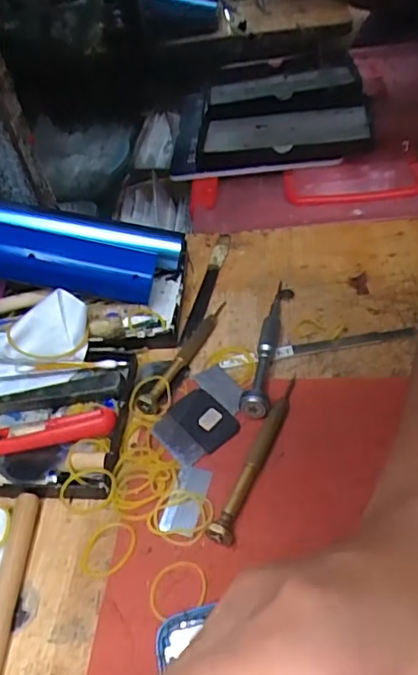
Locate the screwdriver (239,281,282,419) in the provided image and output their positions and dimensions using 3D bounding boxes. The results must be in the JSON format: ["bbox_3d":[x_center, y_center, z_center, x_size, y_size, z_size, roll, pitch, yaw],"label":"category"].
[{"bbox_3d":[0.036,0.000,0.355,0.016,0.018,0.120,3,47,12],"label":"screwdriver"}]

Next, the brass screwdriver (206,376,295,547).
[{"bbox_3d":[0.028,0.062,0.299,0.011,0.013,0.108,17,51,23],"label":"brass screwdriver"}]

